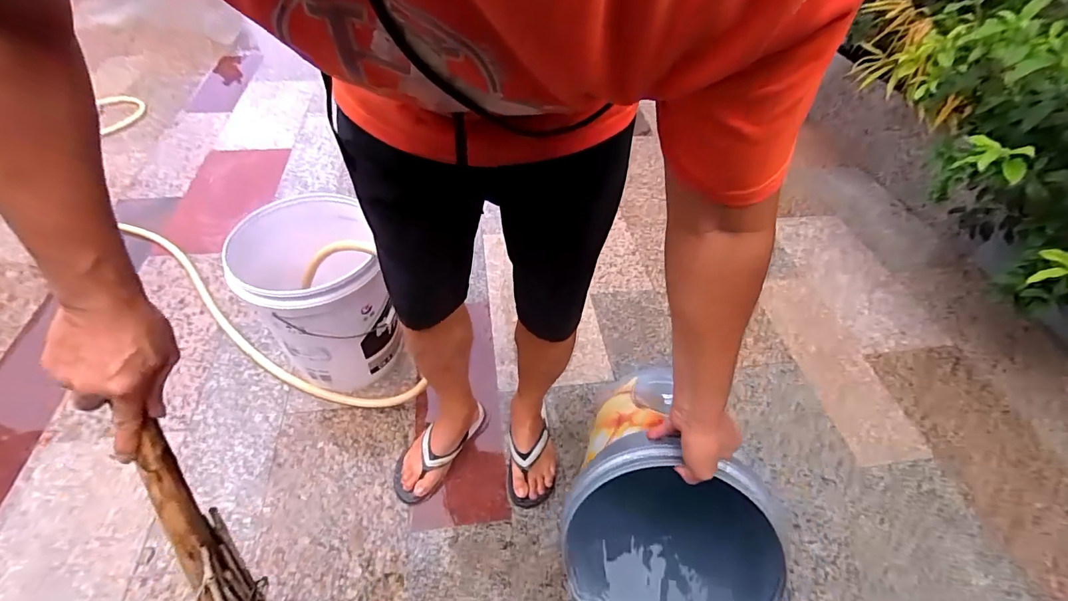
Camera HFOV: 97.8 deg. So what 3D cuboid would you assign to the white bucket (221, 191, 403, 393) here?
[{"bbox_3d":[-0.503,-0.005,1.103,0.267,0.350,0.331,-21,53,-22],"label":"white bucket"}]

